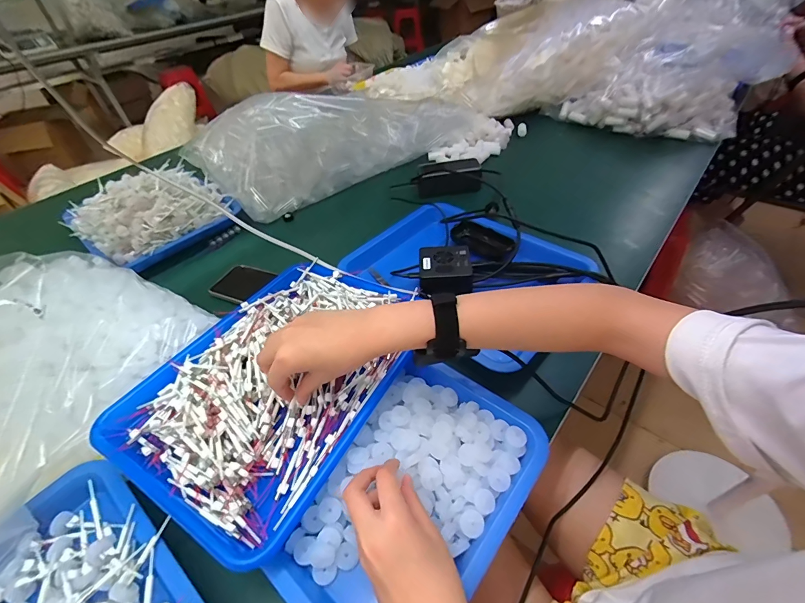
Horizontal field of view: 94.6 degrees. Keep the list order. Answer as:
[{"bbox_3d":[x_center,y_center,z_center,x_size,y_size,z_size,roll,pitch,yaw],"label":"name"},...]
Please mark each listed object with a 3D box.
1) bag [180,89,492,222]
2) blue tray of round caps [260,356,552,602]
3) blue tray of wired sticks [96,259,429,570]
[{"bbox_3d":[-0.136,-0.386,0.850,0.675,0.147,0.339,-20,47,-15],"label":"bag"},{"bbox_3d":[0.013,0.187,0.360,0.175,0.038,0.263,25,52,27],"label":"blue tray of round caps"},{"bbox_3d":[-0.132,0.076,0.436,0.236,0.051,0.326,21,51,24],"label":"blue tray of wired sticks"}]

